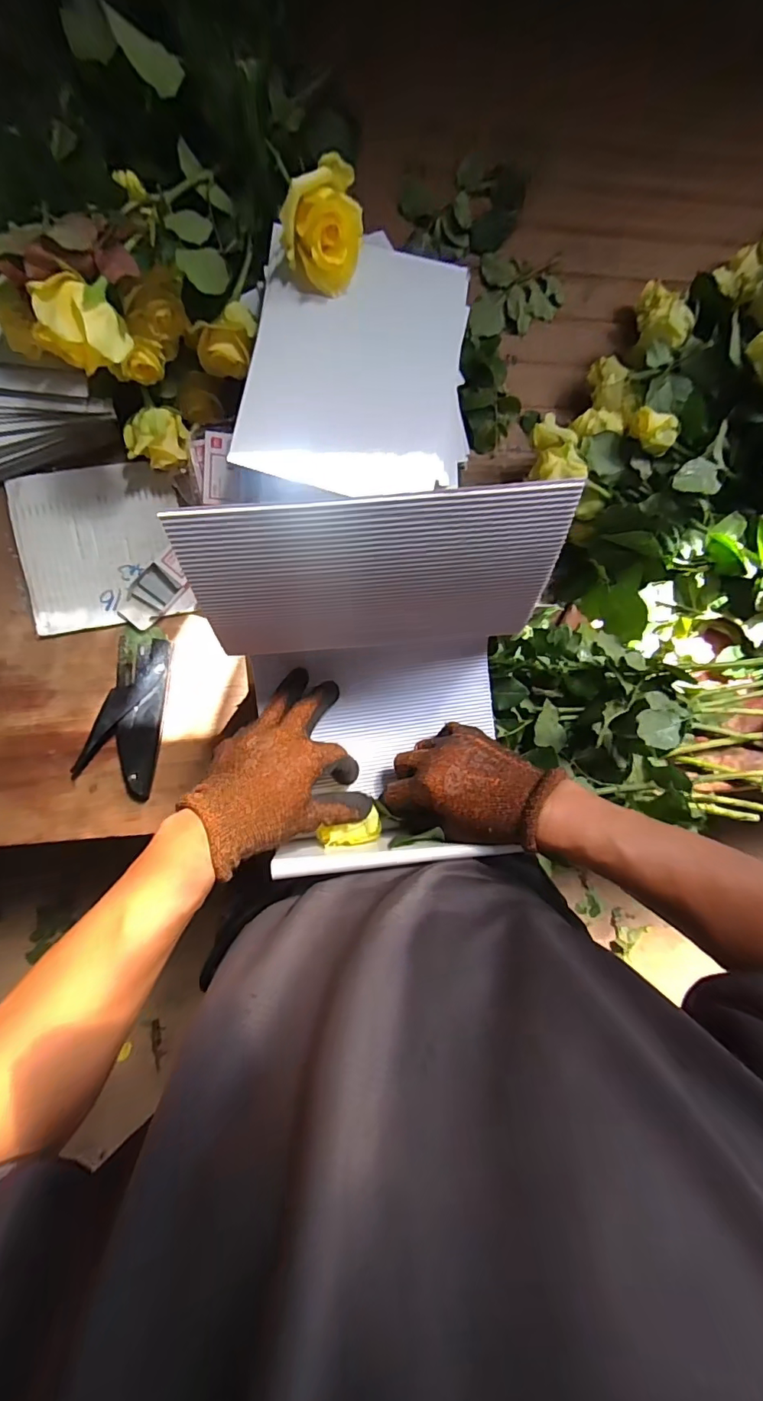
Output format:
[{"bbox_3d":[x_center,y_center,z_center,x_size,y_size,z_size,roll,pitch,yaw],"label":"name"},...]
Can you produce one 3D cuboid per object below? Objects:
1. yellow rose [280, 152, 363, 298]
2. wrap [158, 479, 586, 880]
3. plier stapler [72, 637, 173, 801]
[{"bbox_3d":[-0.042,-0.349,0.362,0.058,0.043,0.066,9,93,-9],"label":"yellow rose"},{"bbox_3d":[0.008,0.003,0.347,0.211,0.189,0.252,-11,96,-7],"label":"wrap"},{"bbox_3d":[-0.245,0.014,0.492,0.073,0.025,0.151,20,91,-9],"label":"plier stapler"}]

